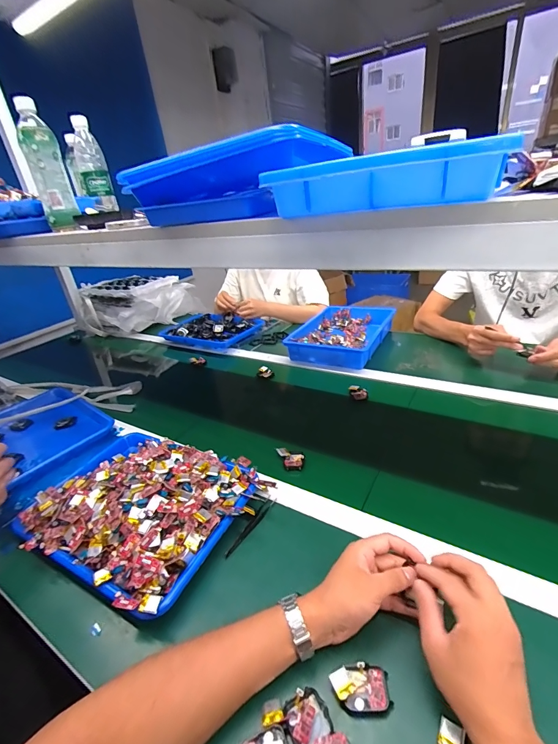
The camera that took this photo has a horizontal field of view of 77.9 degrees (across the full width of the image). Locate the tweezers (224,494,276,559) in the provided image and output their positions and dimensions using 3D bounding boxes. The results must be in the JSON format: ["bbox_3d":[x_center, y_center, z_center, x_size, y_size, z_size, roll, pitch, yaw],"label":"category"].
[{"bbox_3d":[-0.042,0.231,0.522,0.014,0.016,0.116,11,34,32],"label":"tweezers"}]

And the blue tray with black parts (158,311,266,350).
[{"bbox_3d":[-0.241,-0.157,1.275,0.319,0.049,0.235,9,32,28],"label":"blue tray with black parts"}]

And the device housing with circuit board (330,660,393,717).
[{"bbox_3d":[0.081,0.311,0.340,0.055,0.019,0.036,-5,28,5],"label":"device housing with circuit board"}]

